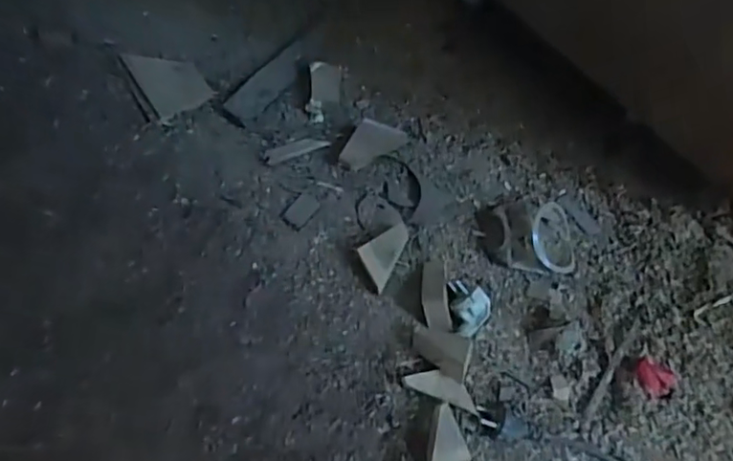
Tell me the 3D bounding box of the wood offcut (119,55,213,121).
[{"bbox_3d":[-0.232,-0.178,0.686,0.067,0.005,0.105,-31,70,-15],"label":"wood offcut"}]

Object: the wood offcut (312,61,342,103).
[{"bbox_3d":[-0.047,-0.173,0.689,0.034,0.022,0.049,-1,66,-3],"label":"wood offcut"}]

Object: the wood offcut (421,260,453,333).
[{"bbox_3d":[0.069,0.062,0.587,0.029,0.021,0.075,-1,66,-3],"label":"wood offcut"}]

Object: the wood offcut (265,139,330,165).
[{"bbox_3d":[-0.079,-0.093,0.661,0.072,0.004,0.018,-20,68,-11],"label":"wood offcut"}]

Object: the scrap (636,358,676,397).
[{"bbox_3d":[0.276,0.139,0.554,0.036,0.021,0.036,1,66,-2],"label":"scrap"}]

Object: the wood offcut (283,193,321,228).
[{"bbox_3d":[-0.070,-0.022,0.632,0.026,0.004,0.038,32,68,12],"label":"wood offcut"}]

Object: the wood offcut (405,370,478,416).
[{"bbox_3d":[0.071,0.149,0.548,0.070,0.016,0.020,19,66,6],"label":"wood offcut"}]

